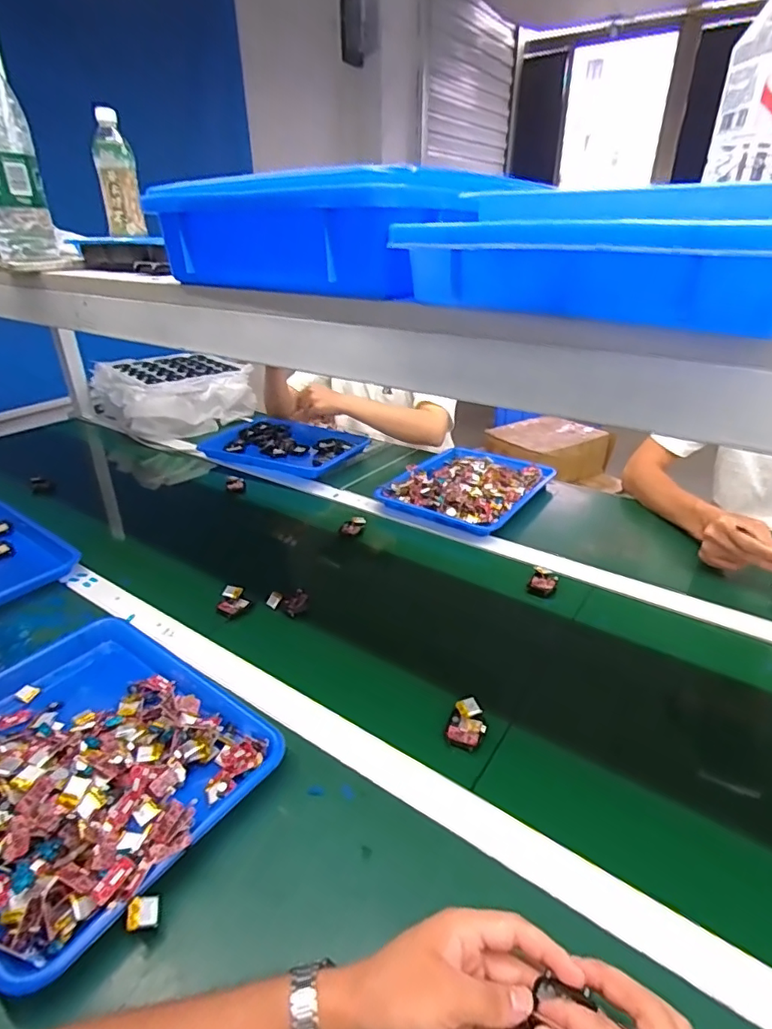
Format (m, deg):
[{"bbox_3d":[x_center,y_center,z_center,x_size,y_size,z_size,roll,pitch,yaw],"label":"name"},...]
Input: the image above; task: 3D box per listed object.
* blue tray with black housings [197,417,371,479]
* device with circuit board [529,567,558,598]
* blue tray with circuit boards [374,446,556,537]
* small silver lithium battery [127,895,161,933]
[{"bbox_3d":[-0.222,-0.159,1.224,0.314,0.034,0.241,16,32,28],"label":"blue tray with black housings"},{"bbox_3d":[0.230,0.097,0.779,0.036,0.006,0.052,22,50,18],"label":"device with circuit board"},{"bbox_3d":[0.166,-0.061,1.042,0.240,0.035,0.303,18,33,31],"label":"blue tray with circuit boards"},{"bbox_3d":[-0.178,0.293,0.395,0.005,0.027,0.020,-29,52,24],"label":"small silver lithium battery"}]

